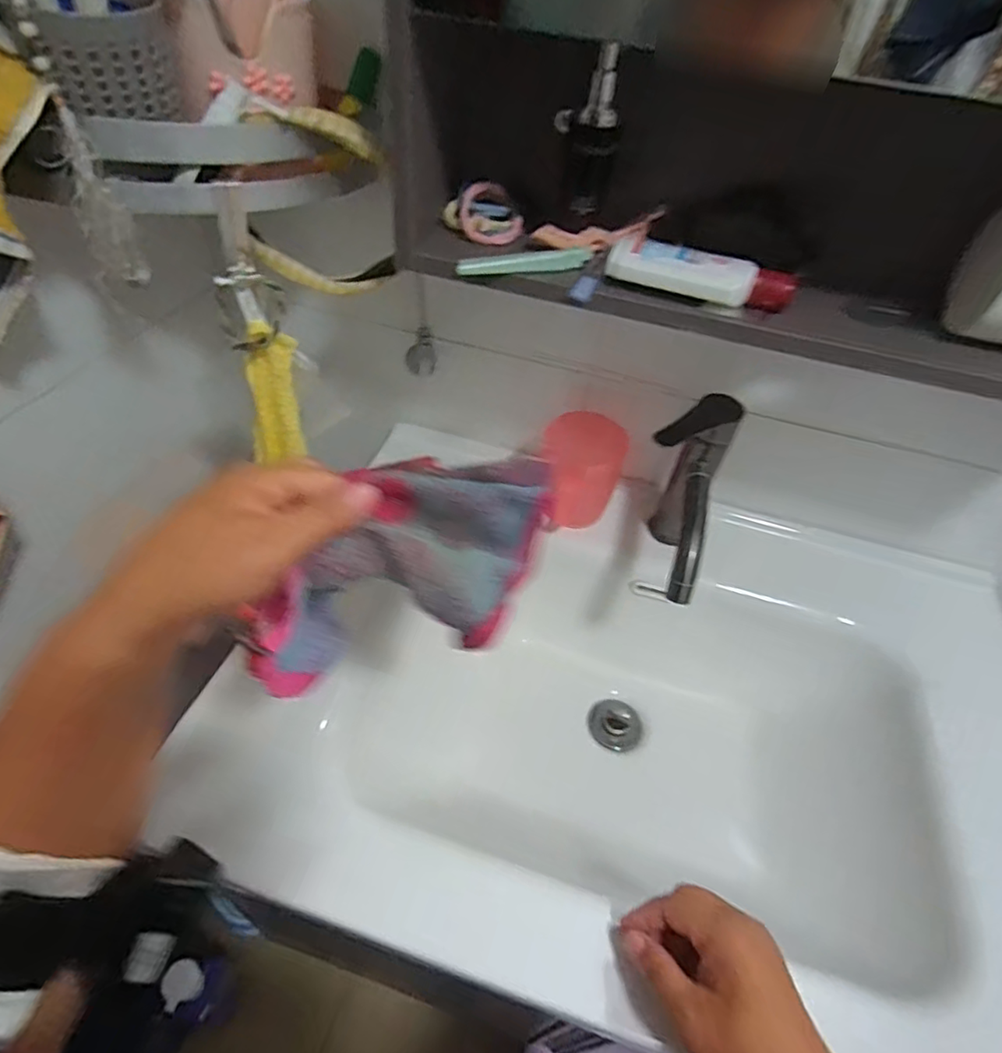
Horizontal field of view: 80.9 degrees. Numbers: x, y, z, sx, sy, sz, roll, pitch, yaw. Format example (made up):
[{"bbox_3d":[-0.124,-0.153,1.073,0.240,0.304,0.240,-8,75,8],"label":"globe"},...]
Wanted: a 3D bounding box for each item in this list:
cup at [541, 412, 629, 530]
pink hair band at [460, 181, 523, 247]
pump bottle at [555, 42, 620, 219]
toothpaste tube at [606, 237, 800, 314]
[{"bbox_3d":[0.084,-0.061,0.637,0.083,0.110,0.071,-16,51,-19],"label":"cup"},{"bbox_3d":[-0.010,-0.254,0.479,0.049,0.013,0.052,0,90,-15],"label":"pink hair band"},{"bbox_3d":[0.065,-0.292,0.450,0.044,0.112,0.039,8,47,1],"label":"pump bottle"},{"bbox_3d":[0.147,-0.184,0.433,0.133,0.023,0.037,17,48,9],"label":"toothpaste tube"}]

